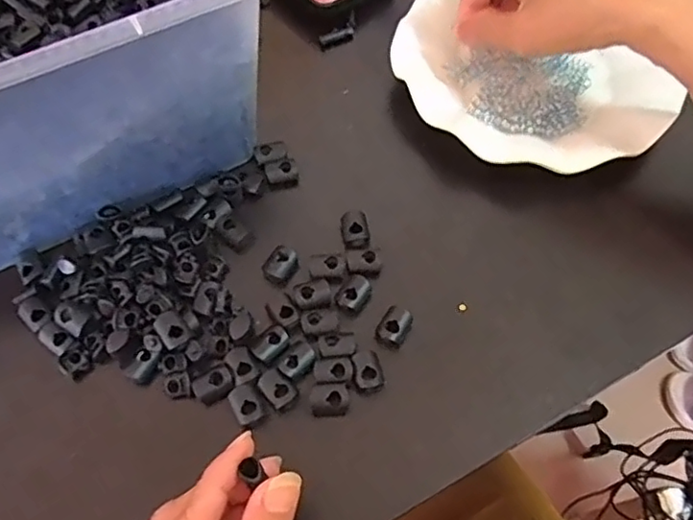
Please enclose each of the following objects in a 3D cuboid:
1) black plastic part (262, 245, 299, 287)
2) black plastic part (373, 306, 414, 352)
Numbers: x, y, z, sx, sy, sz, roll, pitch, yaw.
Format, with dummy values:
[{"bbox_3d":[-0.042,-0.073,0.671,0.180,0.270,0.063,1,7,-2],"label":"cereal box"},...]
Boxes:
[{"bbox_3d":[-0.038,0.004,0.355,0.015,0.014,0.020,31,67,15],"label":"black plastic part"},{"bbox_3d":[0.026,0.037,0.335,0.015,0.010,0.022,31,67,15],"label":"black plastic part"}]

